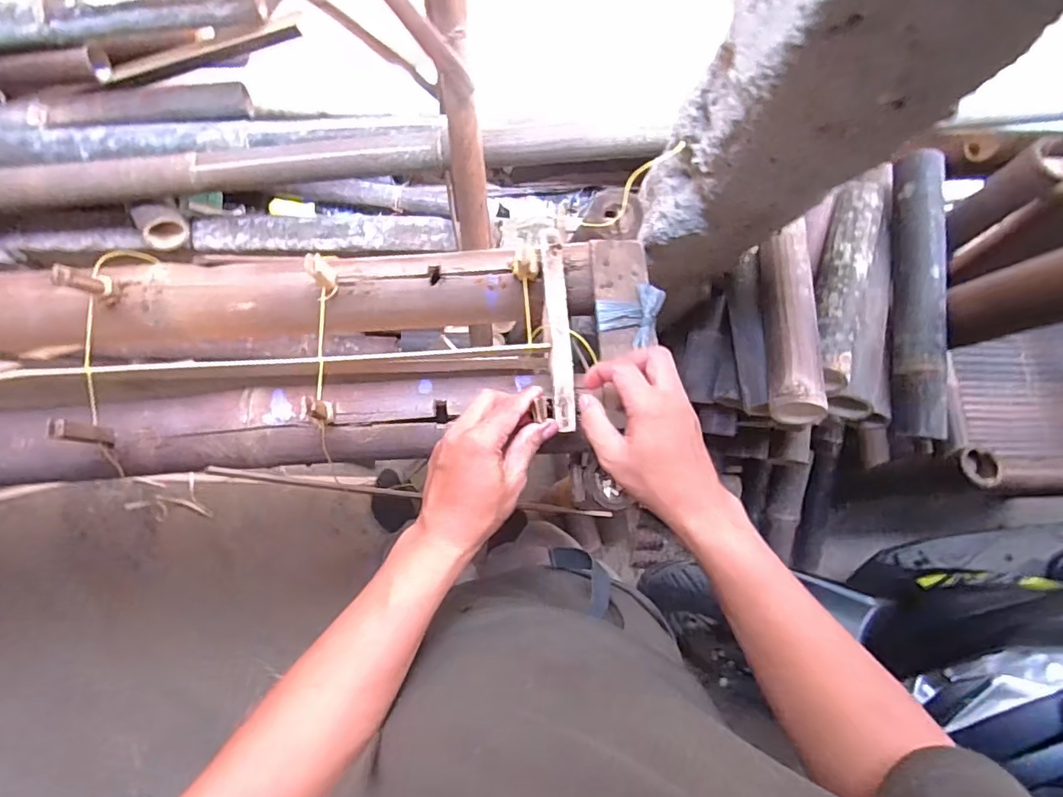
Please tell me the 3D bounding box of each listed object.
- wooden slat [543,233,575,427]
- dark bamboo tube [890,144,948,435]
[{"bbox_3d":[0.024,-0.064,0.486,0.018,0.009,0.187,-3,80,-6],"label":"wooden slat"},{"bbox_3d":[0.581,-0.159,0.818,0.052,0.070,0.443,7,83,-5],"label":"dark bamboo tube"}]

